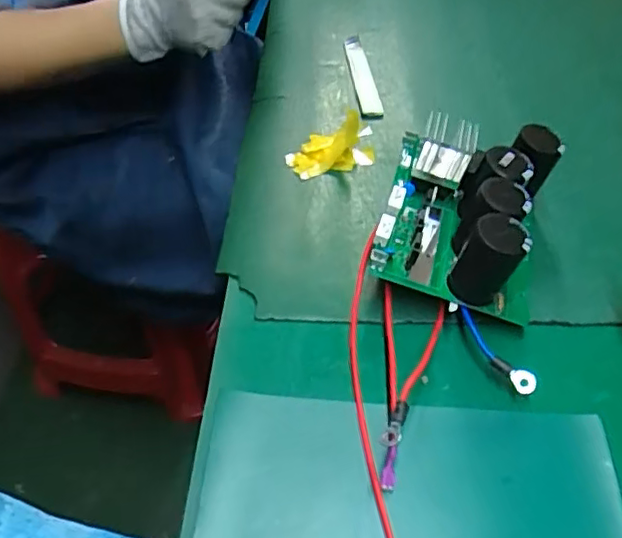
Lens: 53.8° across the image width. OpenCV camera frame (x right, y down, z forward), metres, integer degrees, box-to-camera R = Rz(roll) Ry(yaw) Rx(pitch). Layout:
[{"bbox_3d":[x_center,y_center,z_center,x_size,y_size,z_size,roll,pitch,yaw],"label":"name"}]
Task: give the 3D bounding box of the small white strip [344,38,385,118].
[{"bbox_3d":[0.050,-0.192,0.605,0.023,0.011,0.136,-3,49,-5],"label":"small white strip"}]

